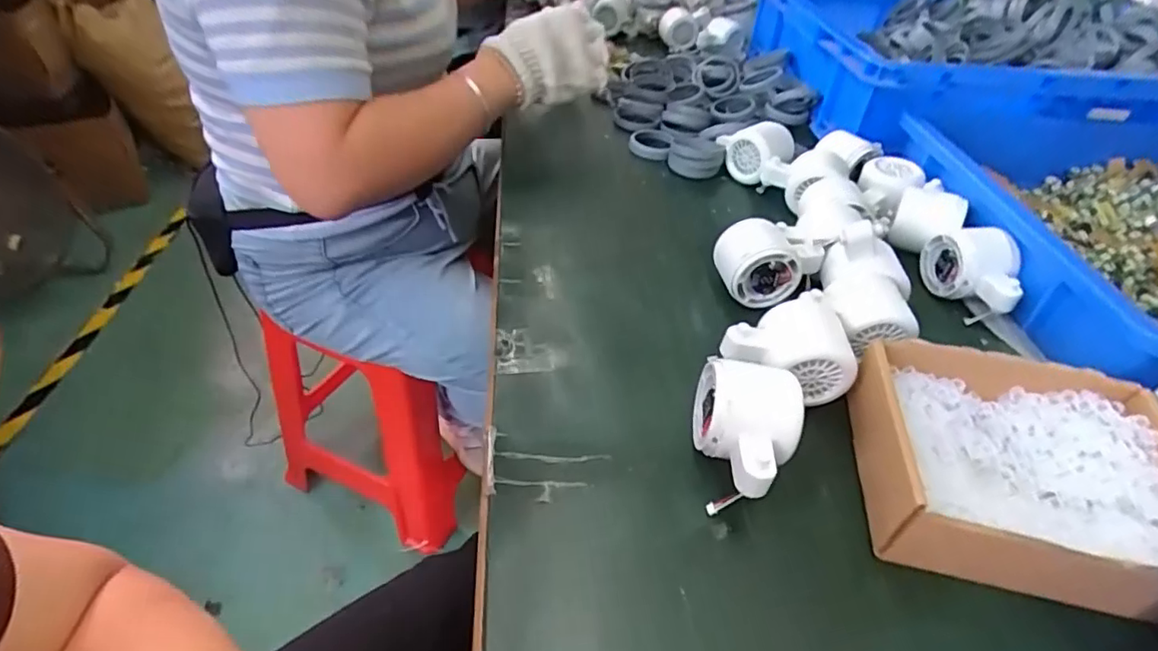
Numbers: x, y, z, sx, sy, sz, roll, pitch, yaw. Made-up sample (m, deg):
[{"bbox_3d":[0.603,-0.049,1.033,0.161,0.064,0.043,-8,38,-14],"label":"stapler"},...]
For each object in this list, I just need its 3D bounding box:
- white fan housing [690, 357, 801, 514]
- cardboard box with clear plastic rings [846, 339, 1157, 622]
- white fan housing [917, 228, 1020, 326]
[{"bbox_3d":[0.099,0.063,0.348,0.056,0.054,0.082,7,42,2],"label":"white fan housing"},{"bbox_3d":[0.257,0.083,0.345,0.177,0.047,0.144,12,42,7],"label":"cardboard box with clear plastic rings"},{"bbox_3d":[0.330,-0.044,0.495,0.062,0.048,0.079,9,42,4],"label":"white fan housing"}]

